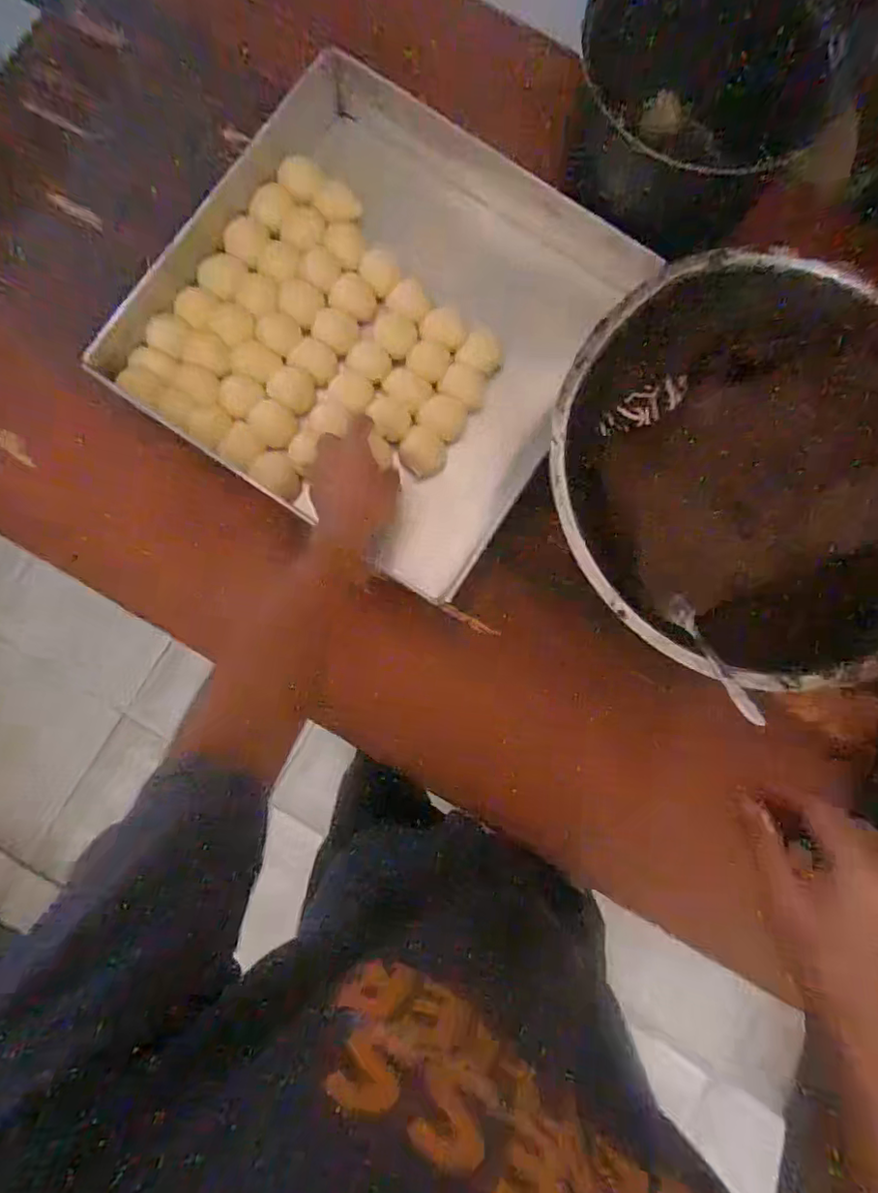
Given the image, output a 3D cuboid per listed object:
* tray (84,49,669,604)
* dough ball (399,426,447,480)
[{"bbox_3d":[-0.052,-0.292,0.611,0.423,0.057,0.447,32,83,-5],"label":"tray"},{"bbox_3d":[-0.017,-0.150,0.599,0.045,0.029,0.046,0,83,-2],"label":"dough ball"}]

